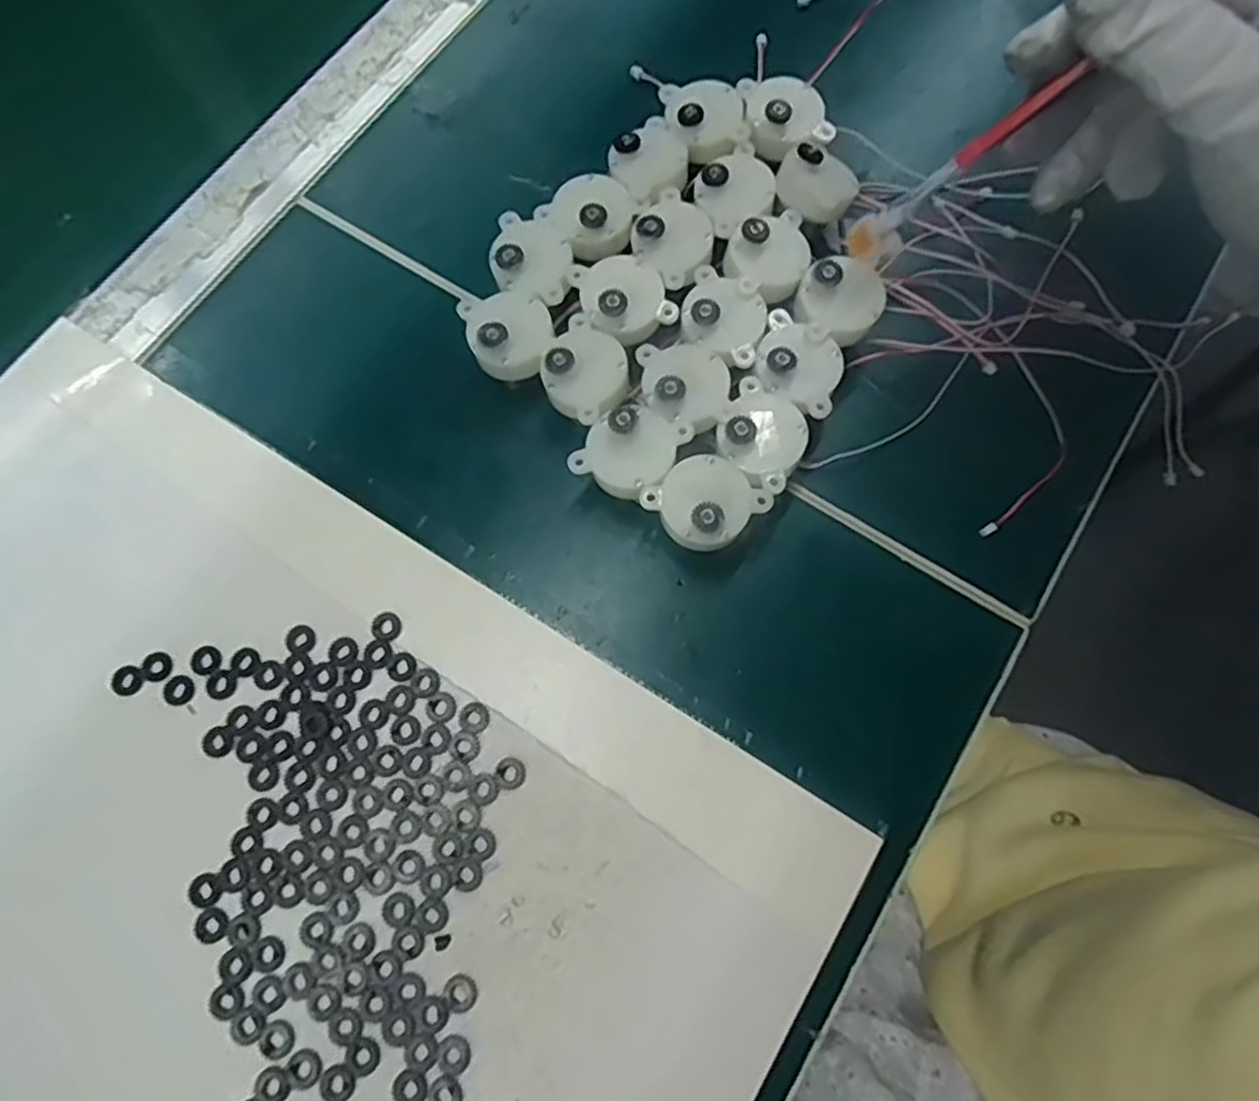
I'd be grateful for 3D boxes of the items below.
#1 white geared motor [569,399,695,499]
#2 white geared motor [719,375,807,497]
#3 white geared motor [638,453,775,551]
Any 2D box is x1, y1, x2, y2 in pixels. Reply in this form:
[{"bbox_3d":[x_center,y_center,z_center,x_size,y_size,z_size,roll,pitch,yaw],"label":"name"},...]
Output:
[{"bbox_3d":[0.001,-0.034,0.278,0.031,0.033,0.035,32,76,10],"label":"white geared motor"},{"bbox_3d":[0.048,-0.039,0.279,0.032,0.031,0.035,0,73,1],"label":"white geared motor"},{"bbox_3d":[0.027,-0.015,0.272,0.034,0.032,0.033,-39,76,-11],"label":"white geared motor"}]

